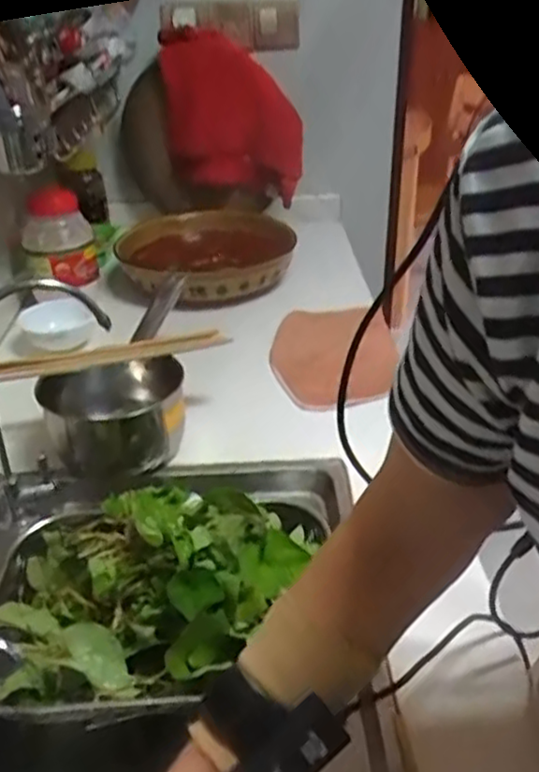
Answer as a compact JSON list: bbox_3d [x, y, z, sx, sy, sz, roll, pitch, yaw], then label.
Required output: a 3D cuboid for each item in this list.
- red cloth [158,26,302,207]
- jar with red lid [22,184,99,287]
[{"bbox_3d":[-0.067,-0.514,1.316,0.261,0.285,0.047,0,2,-10],"label":"red cloth"},{"bbox_3d":[-0.331,-0.228,1.112,0.108,0.140,0.130,-13,32,-18],"label":"jar with red lid"}]

